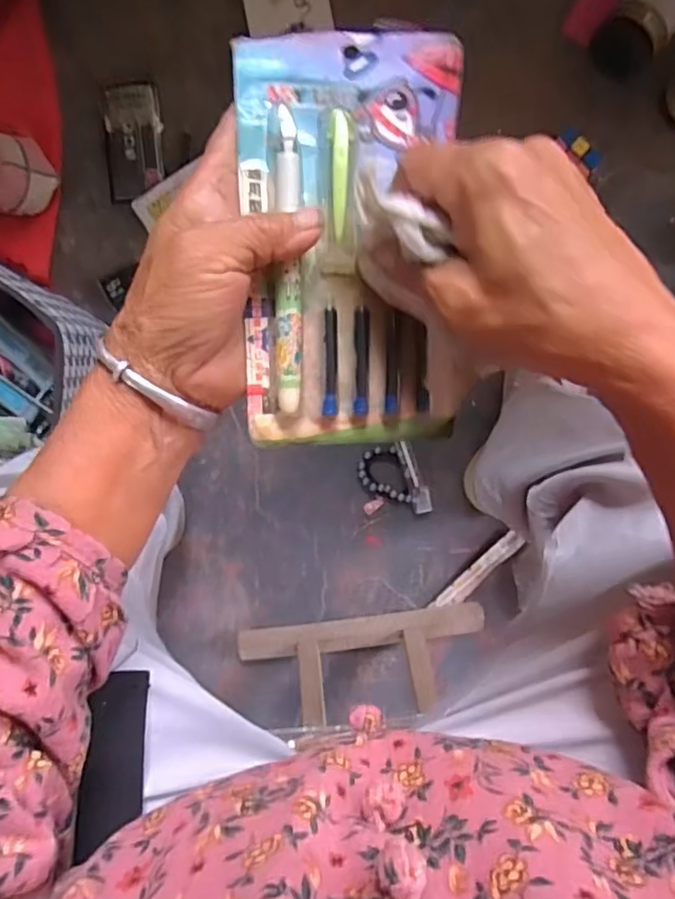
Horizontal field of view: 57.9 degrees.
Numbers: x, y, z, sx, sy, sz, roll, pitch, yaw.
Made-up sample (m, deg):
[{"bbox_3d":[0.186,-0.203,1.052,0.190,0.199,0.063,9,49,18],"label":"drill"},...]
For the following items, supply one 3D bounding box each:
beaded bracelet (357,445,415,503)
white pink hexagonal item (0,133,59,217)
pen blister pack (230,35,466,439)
[{"bbox_3d":[0.055,0.030,0.711,0.062,0.014,0.069,-6,90,1],"label":"beaded bracelet"},{"bbox_3d":[-0.356,-0.297,0.651,0.088,0.050,0.082,-44,90,1],"label":"white pink hexagonal item"},{"bbox_3d":[0.008,-0.090,0.263,0.094,0.021,0.175,-3,96,-16],"label":"pen blister pack"}]

